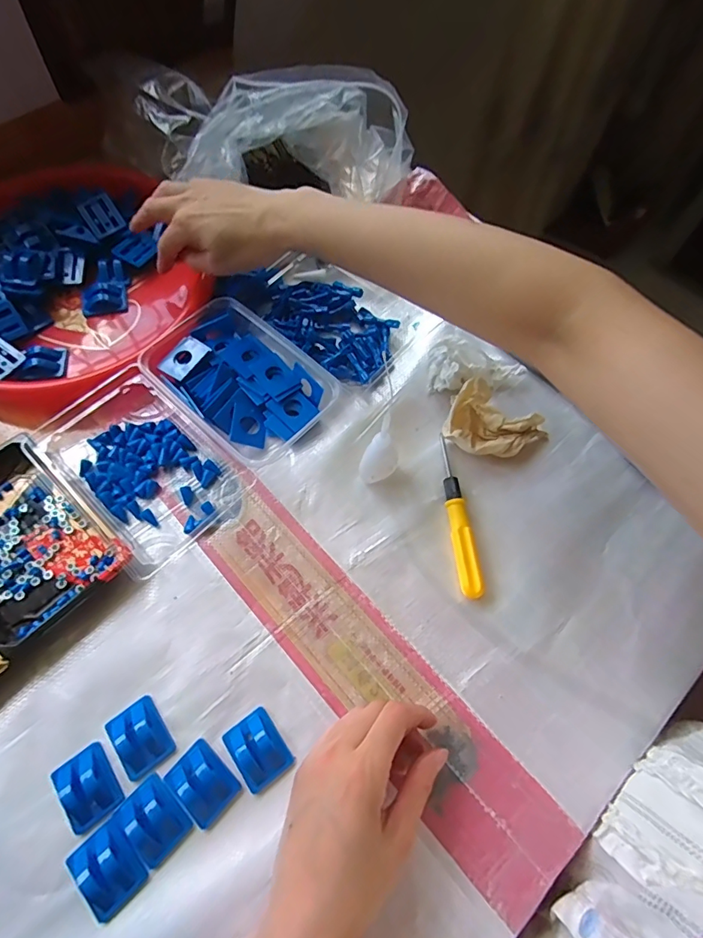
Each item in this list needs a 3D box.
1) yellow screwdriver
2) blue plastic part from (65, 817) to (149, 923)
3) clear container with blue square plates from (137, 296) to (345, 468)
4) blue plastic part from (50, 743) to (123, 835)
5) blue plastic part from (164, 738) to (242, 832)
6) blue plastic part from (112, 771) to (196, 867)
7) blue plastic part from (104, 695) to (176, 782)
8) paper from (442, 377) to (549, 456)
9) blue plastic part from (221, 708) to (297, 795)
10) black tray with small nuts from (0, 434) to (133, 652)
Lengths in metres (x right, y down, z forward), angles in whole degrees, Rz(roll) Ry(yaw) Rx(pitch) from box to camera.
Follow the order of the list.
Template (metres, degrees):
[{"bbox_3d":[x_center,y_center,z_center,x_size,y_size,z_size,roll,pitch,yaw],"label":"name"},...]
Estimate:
[{"bbox_3d":[0.089,0.037,0.400,0.016,0.018,0.140,-4,66,-3],"label":"yellow screwdriver"},{"bbox_3d":[-0.156,0.253,0.300,0.045,0.010,0.036,41,71,16],"label":"blue plastic part"},{"bbox_3d":[-0.106,-0.083,0.445,0.163,0.036,0.112,38,70,15],"label":"clear container with blue square plates"},{"bbox_3d":[-0.179,0.213,0.317,0.033,0.013,0.044,-35,71,-16],"label":"blue plastic part"},{"bbox_3d":[-0.102,0.214,0.321,0.045,0.013,0.033,41,71,16],"label":"blue plastic part"},{"bbox_3d":[-0.131,0.231,0.311,0.035,0.010,0.045,-42,73,-18],"label":"blue plastic part"},{"bbox_3d":[-0.150,0.188,0.332,0.034,0.014,0.044,-33,70,-15],"label":"blue plastic part"},{"bbox_3d":[0.130,-0.036,0.416,0.090,0.047,0.056,17,66,7],"label":"paper"},{"bbox_3d":[-0.066,0.196,0.331,0.035,0.016,0.044,-35,71,-15],"label":"blue plastic part"},{"bbox_3d":[-0.266,0.053,0.378,0.161,0.028,0.107,41,71,16],"label":"black tray with small nuts"}]

